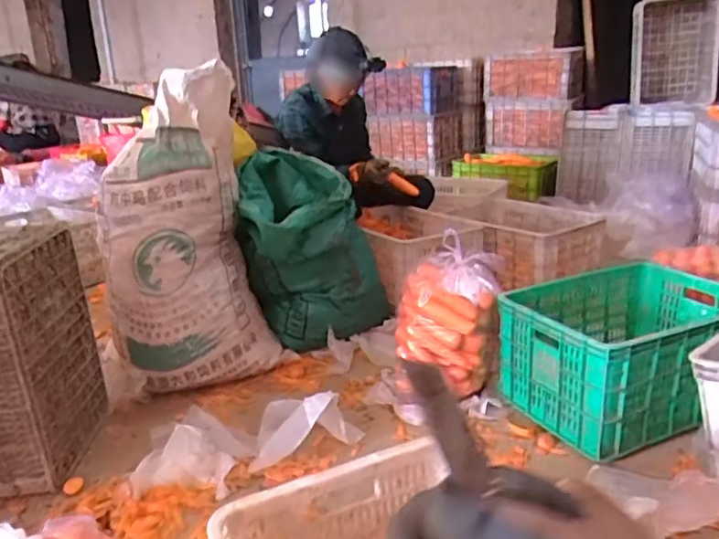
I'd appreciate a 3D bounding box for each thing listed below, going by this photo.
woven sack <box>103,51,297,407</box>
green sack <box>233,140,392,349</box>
[{"bbox_3d":[-0.442,-0.098,1.525,0.397,0.697,0.233,-10,19,-20],"label":"woven sack"},{"bbox_3d":[-0.123,-0.054,1.740,0.407,0.486,0.312,-7,18,-10],"label":"green sack"}]

